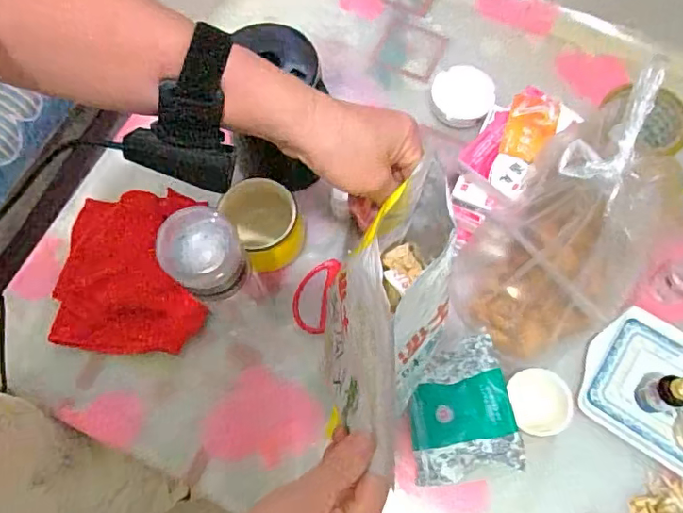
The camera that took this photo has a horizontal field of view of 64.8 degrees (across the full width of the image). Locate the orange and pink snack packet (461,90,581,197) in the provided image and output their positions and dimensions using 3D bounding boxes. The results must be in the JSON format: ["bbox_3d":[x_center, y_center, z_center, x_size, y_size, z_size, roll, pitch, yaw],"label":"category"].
[{"bbox_3d":[0.194,-0.131,0.601,0.080,0.019,0.130,37,75,15],"label":"orange and pink snack packet"}]

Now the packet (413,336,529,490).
[{"bbox_3d":[0.114,0.150,0.526,0.101,0.038,0.127,-10,69,-1],"label":"packet"}]

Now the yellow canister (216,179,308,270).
[{"bbox_3d":[-0.089,-0.036,0.638,0.080,0.077,0.090,-22,70,-5],"label":"yellow canister"}]

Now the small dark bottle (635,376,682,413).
[{"bbox_3d":[0.332,0.140,0.548,0.028,0.089,0.030,-5,69,1],"label":"small dark bottle"}]

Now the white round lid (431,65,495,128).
[{"bbox_3d":[0.164,-0.214,0.721,0.079,0.029,0.085,-1,69,3],"label":"white round lid"}]

